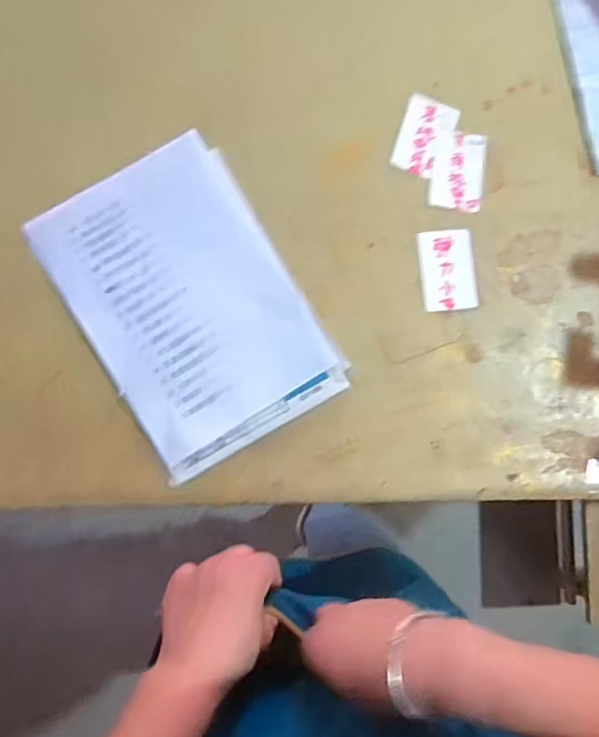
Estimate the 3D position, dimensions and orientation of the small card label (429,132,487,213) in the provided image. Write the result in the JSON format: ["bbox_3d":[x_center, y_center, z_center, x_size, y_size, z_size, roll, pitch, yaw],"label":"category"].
[{"bbox_3d":[0.183,-0.228,0.685,0.062,0.006,0.095,6,85,-6],"label":"small card label"}]

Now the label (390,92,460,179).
[{"bbox_3d":[0.145,-0.267,0.685,0.058,0.004,0.090,18,83,0],"label":"label"}]

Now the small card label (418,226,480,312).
[{"bbox_3d":[0.168,-0.111,0.674,0.060,0.004,0.090,-6,88,1],"label":"small card label"}]

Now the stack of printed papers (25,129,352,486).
[{"bbox_3d":[-0.113,-0.065,0.630,0.214,0.020,0.309,-31,91,-8],"label":"stack of printed papers"}]

